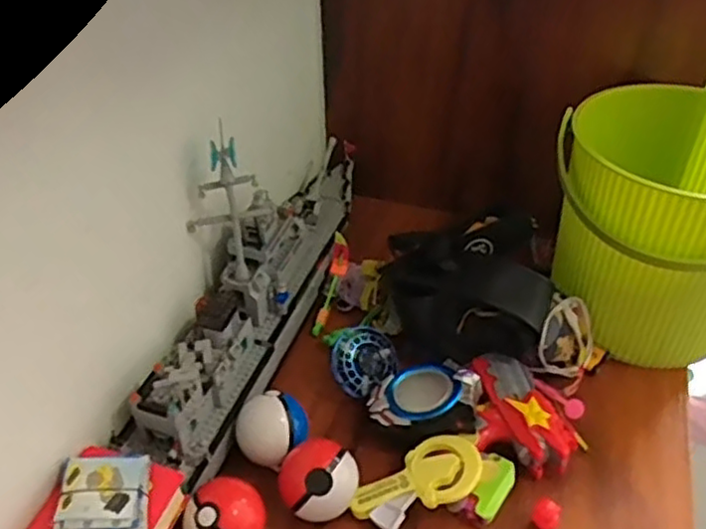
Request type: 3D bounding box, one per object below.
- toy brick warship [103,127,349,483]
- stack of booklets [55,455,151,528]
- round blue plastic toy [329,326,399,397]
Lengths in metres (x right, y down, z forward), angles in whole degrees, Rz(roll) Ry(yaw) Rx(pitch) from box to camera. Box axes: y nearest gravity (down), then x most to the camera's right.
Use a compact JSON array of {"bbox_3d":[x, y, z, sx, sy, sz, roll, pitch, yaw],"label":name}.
[{"bbox_3d":[-0.103,-0.051,0.812,0.112,0.215,0.577,11,42,10],"label":"toy brick warship"},{"bbox_3d":[-0.206,0.202,0.575,0.071,0.017,0.108,2,41,-16],"label":"stack of booklets"},{"bbox_3d":[0.013,0.113,0.803,0.075,0.037,0.079,1,41,-1],"label":"round blue plastic toy"}]

